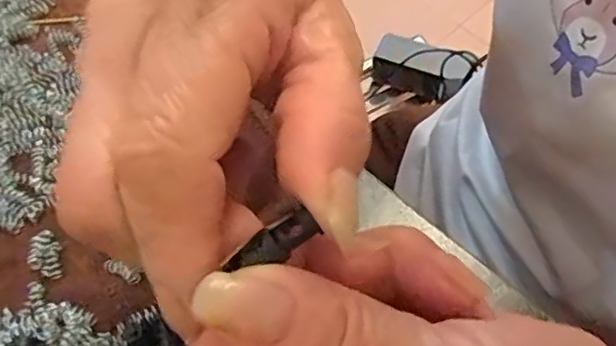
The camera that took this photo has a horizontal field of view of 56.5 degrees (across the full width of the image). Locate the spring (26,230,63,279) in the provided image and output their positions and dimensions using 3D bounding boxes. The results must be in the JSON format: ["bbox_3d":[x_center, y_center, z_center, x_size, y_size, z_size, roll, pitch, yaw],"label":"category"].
[{"bbox_3d":[-0.098,0.031,0.214,0.010,0.007,0.018,-11,60,-4],"label":"spring"}]

